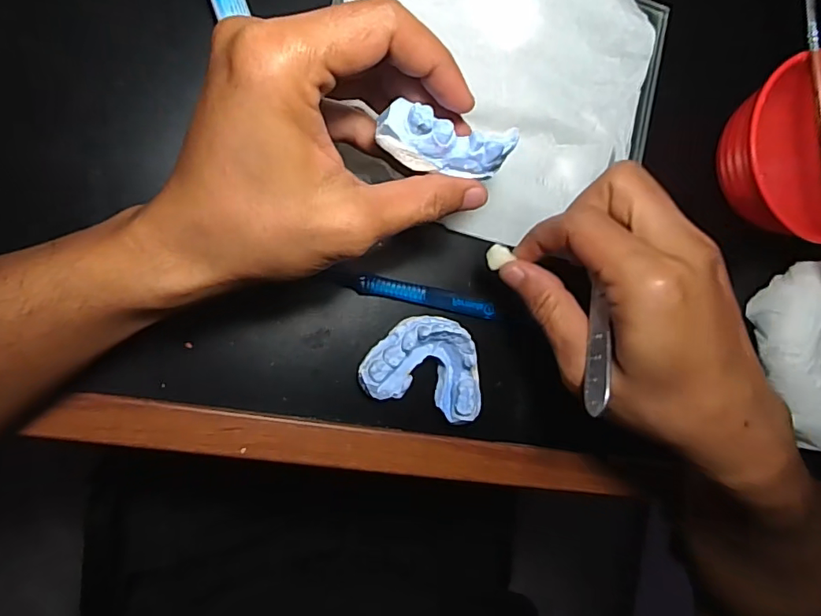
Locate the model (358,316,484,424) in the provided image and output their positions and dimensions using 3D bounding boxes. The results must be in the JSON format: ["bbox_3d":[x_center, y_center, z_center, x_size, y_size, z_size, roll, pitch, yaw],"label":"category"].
[{"bbox_3d":[0.011,0.031,0.280,0.067,0.021,0.049,18,88,-15],"label":"model"}]

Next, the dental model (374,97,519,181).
[{"bbox_3d":[0.015,-0.067,0.208,0.056,0.012,0.022,8,91,-19],"label":"dental model"}]

